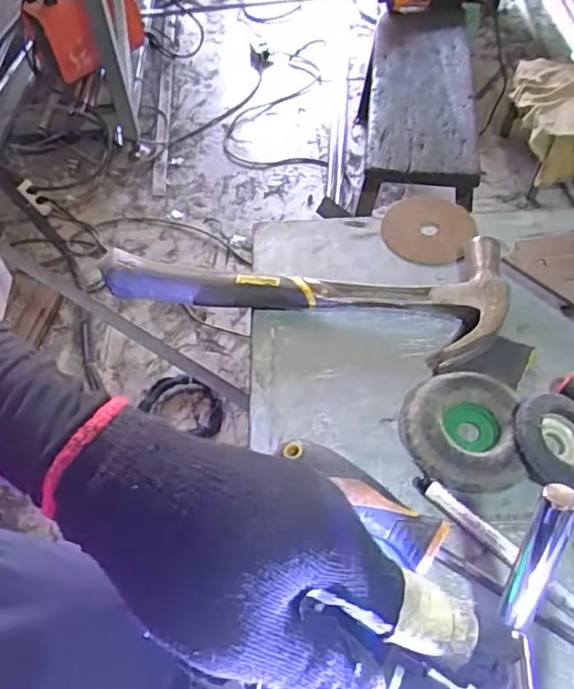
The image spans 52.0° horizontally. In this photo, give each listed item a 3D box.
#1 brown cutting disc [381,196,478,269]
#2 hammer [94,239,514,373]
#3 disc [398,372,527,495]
[{"bbox_3d":[0.127,-0.104,0.525,0.077,0.011,0.084,-2,56,3],"label":"brown cutting disc"},{"bbox_3d":[0.012,-0.054,0.475,0.310,0.026,0.113,10,55,10],"label":"hammer"},{"bbox_3d":[0.117,0.057,0.400,0.076,0.020,0.081,-1,54,2],"label":"disc"}]

